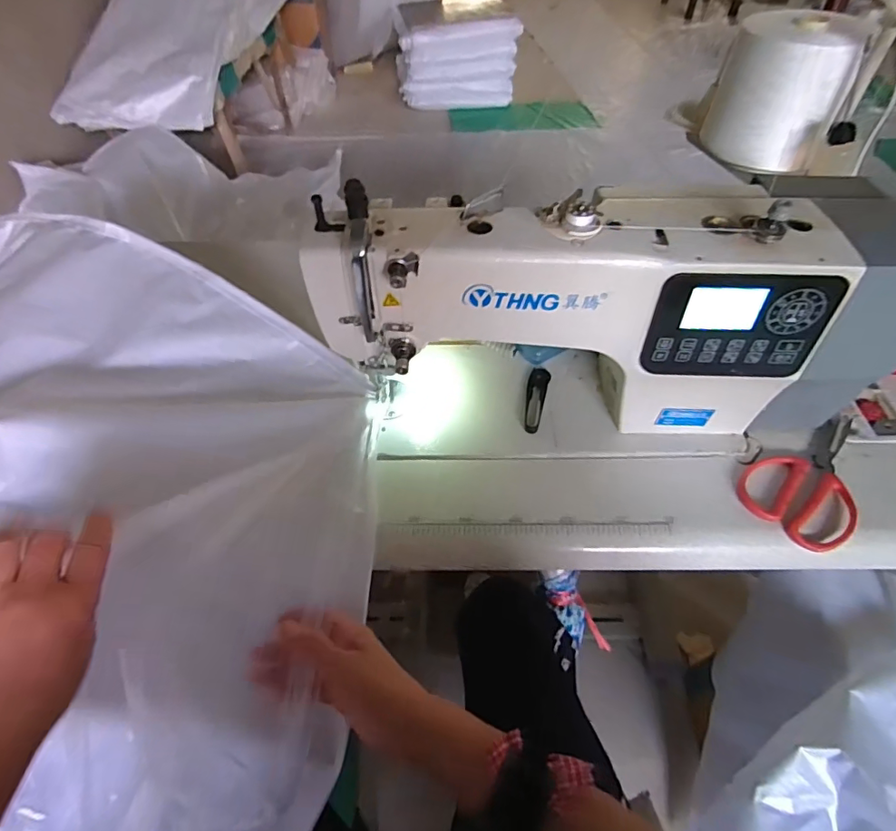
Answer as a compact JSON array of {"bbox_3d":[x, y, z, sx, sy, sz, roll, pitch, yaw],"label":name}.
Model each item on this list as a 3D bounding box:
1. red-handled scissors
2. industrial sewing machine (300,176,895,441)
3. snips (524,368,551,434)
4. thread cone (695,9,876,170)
[{"bbox_3d":[0.393,0.061,0.534,0.185,0.012,0.101,-31,59,-21],"label":"red-handled scissors"},{"bbox_3d":[0.178,-0.091,0.510,0.592,0.243,0.149,-3,53,-2],"label":"industrial sewing machine"},{"bbox_3d":[0.103,-0.021,0.606,0.024,0.005,0.101,13,54,11],"label":"snips"},{"bbox_3d":[0.441,-0.433,0.684,0.150,0.151,0.122,22,56,16],"label":"thread cone"}]

